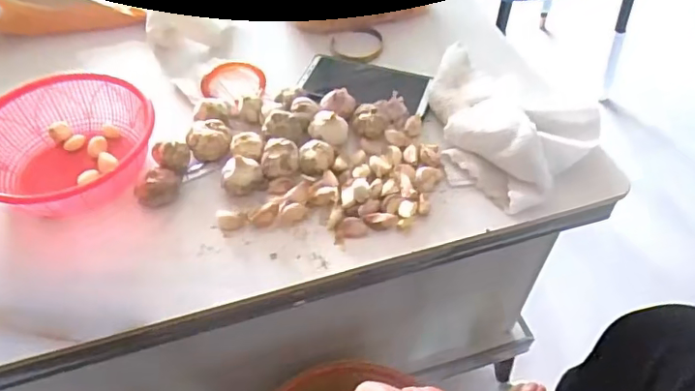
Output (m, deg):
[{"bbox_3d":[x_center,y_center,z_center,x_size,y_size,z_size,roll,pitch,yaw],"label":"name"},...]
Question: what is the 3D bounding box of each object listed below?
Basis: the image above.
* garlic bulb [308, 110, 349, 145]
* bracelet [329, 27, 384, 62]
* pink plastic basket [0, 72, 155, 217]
[{"bbox_3d":[-0.020,-0.075,0.556,0.039,0.028,0.034,1,51,1],"label":"garlic bulb"},{"bbox_3d":[0.014,-0.189,0.685,0.068,0.012,0.068,0,51,0],"label":"bracelet"},{"bbox_3d":[-0.285,-0.052,0.542,0.165,0.060,0.142,-34,58,-25],"label":"pink plastic basket"}]

